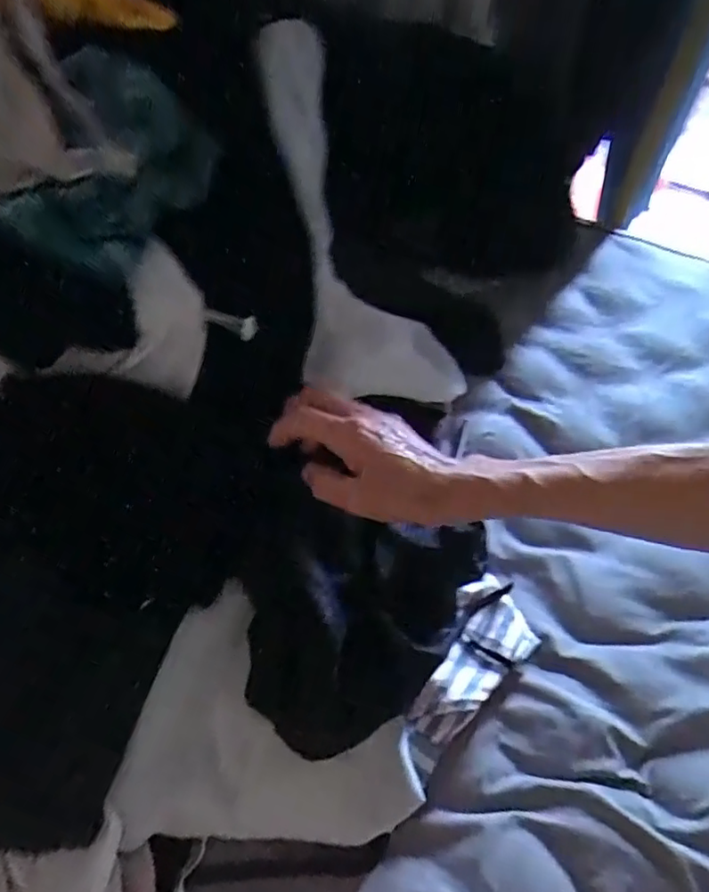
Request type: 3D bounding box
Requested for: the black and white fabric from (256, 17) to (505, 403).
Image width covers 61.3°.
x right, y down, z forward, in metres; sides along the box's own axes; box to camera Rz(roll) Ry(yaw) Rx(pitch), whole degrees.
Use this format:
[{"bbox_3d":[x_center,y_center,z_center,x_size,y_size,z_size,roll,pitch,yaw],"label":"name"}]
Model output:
[{"bbox_3d":[-0.009,-0.241,0.649,0.162,0.433,0.065,-23,15,-18],"label":"black and white fabric"}]

